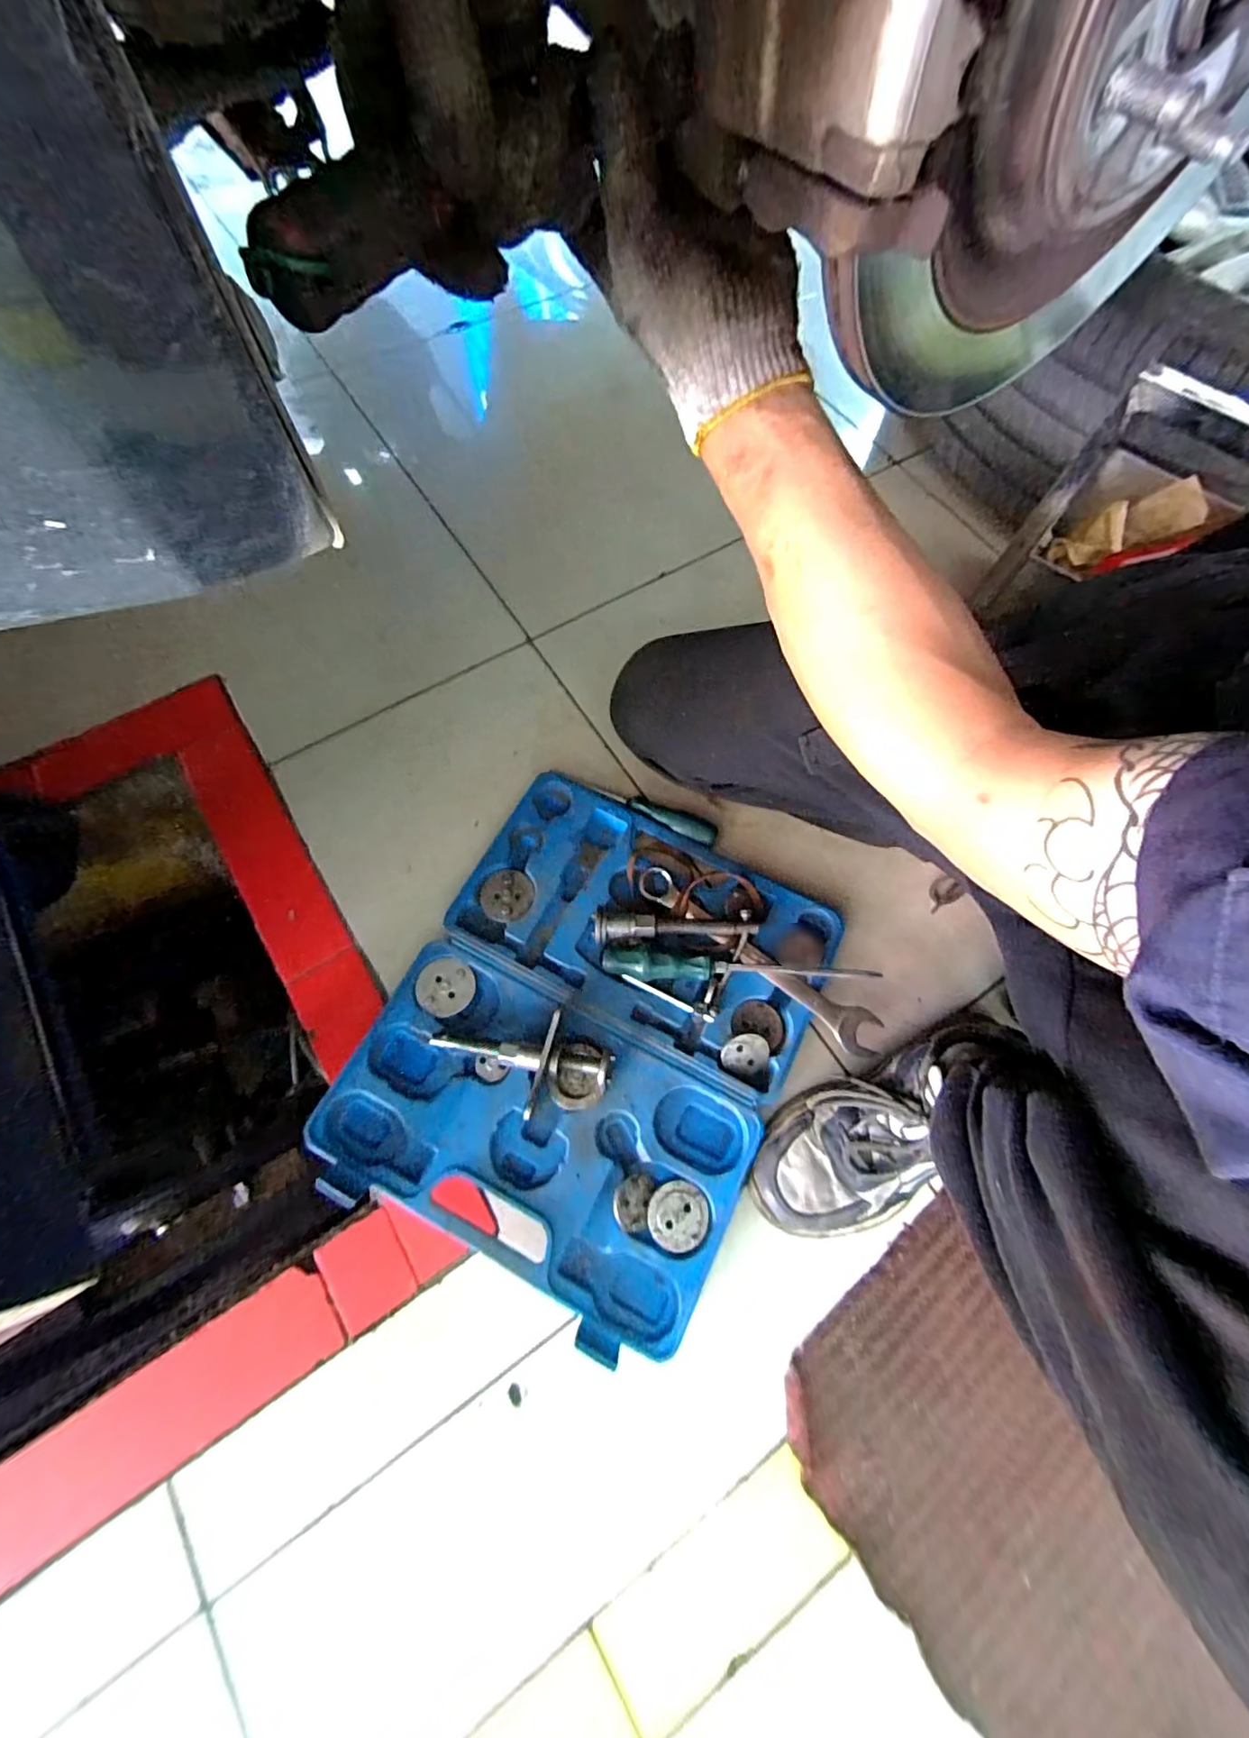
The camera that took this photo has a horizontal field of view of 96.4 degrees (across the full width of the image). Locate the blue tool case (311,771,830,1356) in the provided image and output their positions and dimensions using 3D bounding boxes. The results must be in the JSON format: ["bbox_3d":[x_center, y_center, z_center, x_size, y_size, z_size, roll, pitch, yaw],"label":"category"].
[{"bbox_3d":[-0.027,0.135,0.507,0.345,0.044,0.414,26,73,10],"label":"blue tool case"}]

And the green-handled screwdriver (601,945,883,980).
[{"bbox_3d":[0.103,0.094,0.505,0.244,0.023,0.028,6,69,1],"label":"green-handled screwdriver"}]

